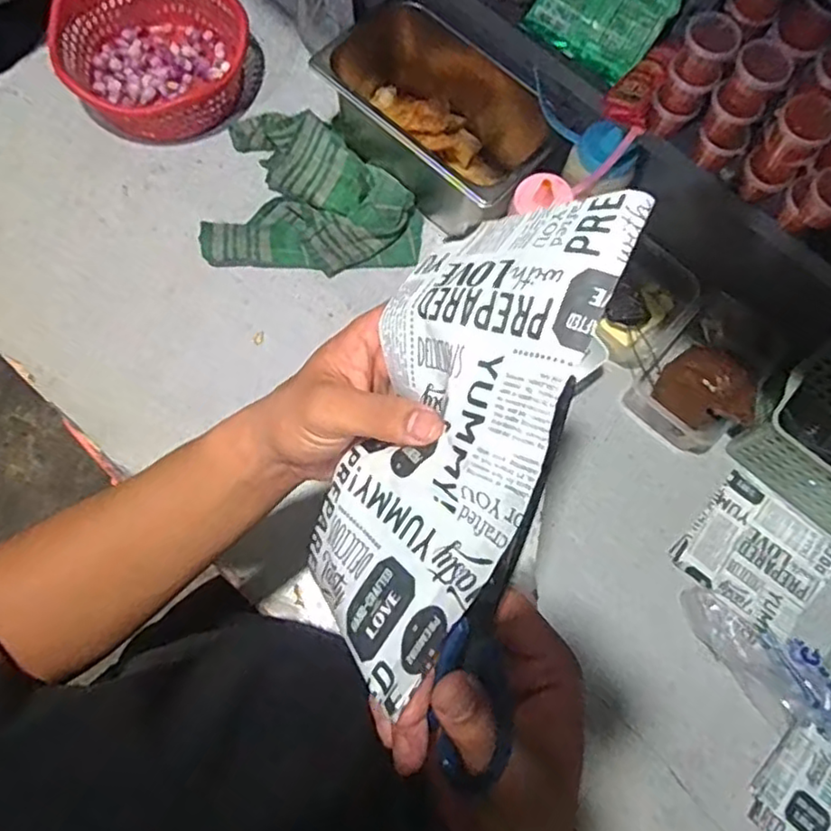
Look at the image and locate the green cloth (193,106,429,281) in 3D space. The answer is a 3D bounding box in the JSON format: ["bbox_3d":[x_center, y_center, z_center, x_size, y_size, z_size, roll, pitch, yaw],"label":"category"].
[{"bbox_3d":[-0.117,-0.272,0.772,0.247,0.037,0.198,3,75,-1],"label":"green cloth"}]

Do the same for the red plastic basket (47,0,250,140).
[{"bbox_3d":[-0.329,-0.465,0.803,0.222,0.068,0.222,-23,77,-8],"label":"red plastic basket"}]

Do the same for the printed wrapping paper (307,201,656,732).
[{"bbox_3d":[0.013,0.003,0.298,0.020,0.126,0.222,19,97,-39],"label":"printed wrapping paper"}]

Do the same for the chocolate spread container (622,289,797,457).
[{"bbox_3d":[0.333,-0.045,0.714,0.112,0.067,0.157,40,77,9],"label":"chocolate spread container"}]

